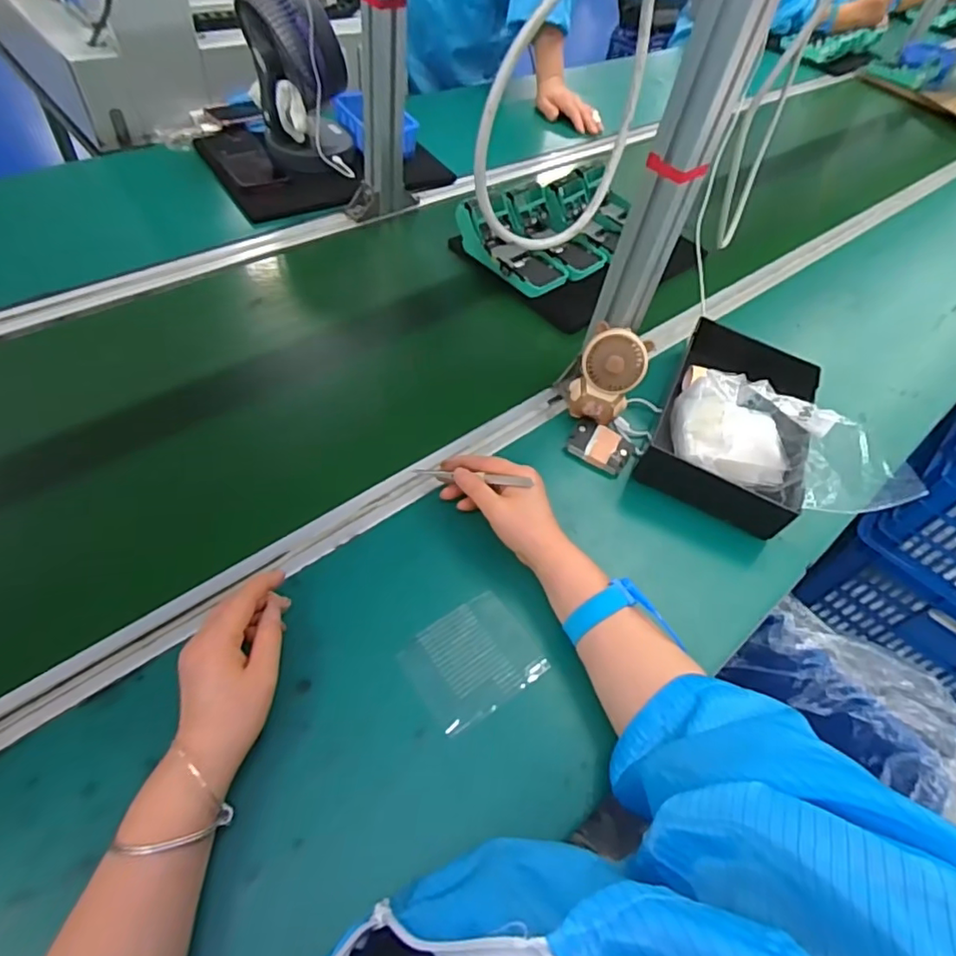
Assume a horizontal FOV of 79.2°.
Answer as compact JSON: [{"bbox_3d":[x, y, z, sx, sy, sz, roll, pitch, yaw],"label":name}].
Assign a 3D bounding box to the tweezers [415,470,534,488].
[{"bbox_3d":[-0.009,0.000,0.558,0.130,0.016,0.012,5,42,35],"label":"tweezers"}]

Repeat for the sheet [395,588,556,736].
[{"bbox_3d":[-0.004,0.154,0.492,0.102,0.005,0.085,-29,67,-24],"label":"sheet"}]

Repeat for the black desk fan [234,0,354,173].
[{"bbox_3d":[-0.257,-0.571,0.828,0.136,0.222,0.170,-8,50,-12],"label":"black desk fan"}]

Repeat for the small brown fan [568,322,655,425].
[{"bbox_3d":[0.145,-0.113,0.639,0.068,0.093,0.059,20,50,11],"label":"small brown fan"}]

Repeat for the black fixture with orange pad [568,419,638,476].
[{"bbox_3d":[0.136,-0.036,0.650,0.070,0.020,0.053,27,52,17],"label":"black fixture with orange pad"}]

